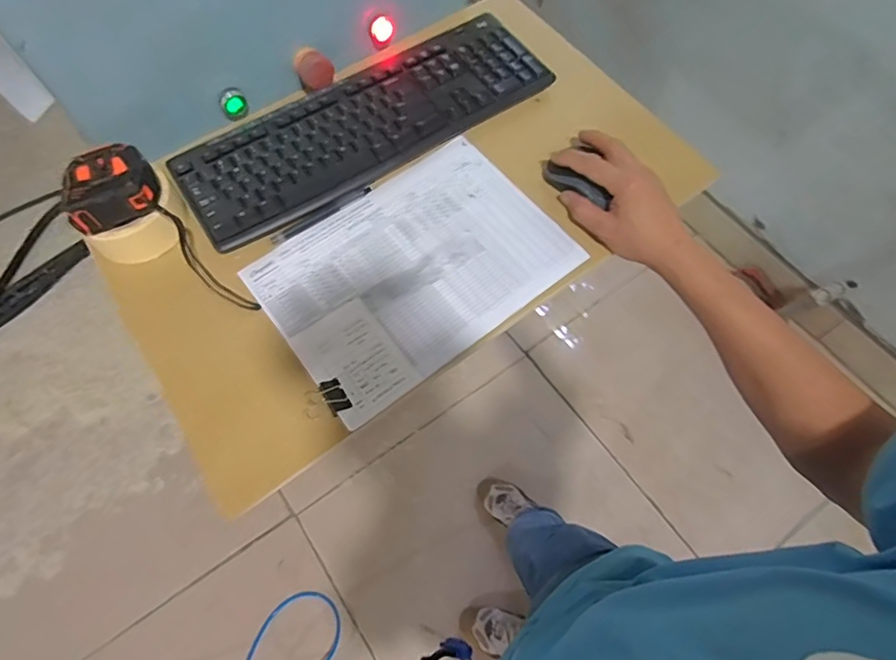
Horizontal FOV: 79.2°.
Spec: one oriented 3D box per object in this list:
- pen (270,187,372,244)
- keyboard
[{"bbox_3d":[-0.130,-0.120,0.561,0.115,0.007,0.010,-35,73,-16],"label":"pen"},{"bbox_3d":[-0.093,-0.242,0.610,0.422,0.024,0.145,-30,71,-14],"label":"keyboard"}]

